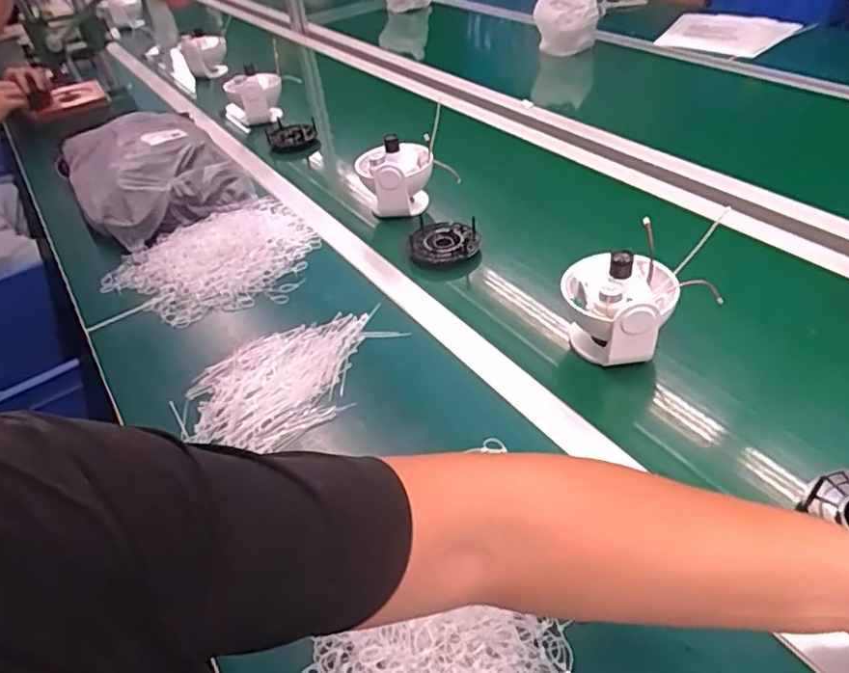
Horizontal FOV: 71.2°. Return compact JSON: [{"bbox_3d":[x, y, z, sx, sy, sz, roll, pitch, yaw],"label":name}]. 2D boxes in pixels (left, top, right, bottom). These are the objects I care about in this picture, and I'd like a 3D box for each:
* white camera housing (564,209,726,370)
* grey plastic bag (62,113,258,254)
[{"bbox_3d":[0.221,-0.039,0.646,0.111,0.114,0.111,-16,43,-6],"label":"white camera housing"},{"bbox_3d":[-0.480,-0.290,1.029,0.247,0.106,0.331,-31,46,-21],"label":"grey plastic bag"}]

